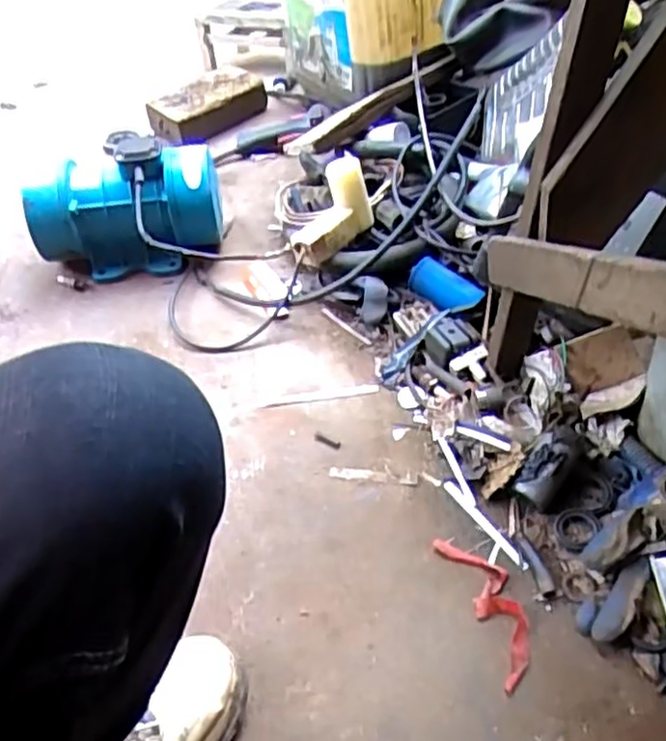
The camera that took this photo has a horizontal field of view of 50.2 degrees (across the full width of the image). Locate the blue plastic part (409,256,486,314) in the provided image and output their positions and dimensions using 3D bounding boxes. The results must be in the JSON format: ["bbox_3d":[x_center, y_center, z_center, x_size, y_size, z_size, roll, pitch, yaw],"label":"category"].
[{"bbox_3d":[0.141,-0.106,0.887,0.092,0.032,0.042,35,58,30],"label":"blue plastic part"}]

